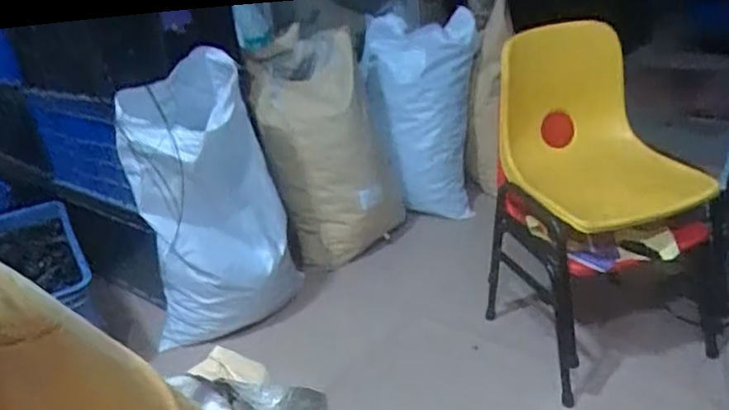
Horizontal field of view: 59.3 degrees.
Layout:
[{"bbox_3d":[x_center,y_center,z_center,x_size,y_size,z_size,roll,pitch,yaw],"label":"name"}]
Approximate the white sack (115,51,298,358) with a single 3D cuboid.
[{"bbox_3d":[-0.375,-0.030,1.583,0.321,0.571,0.400,-8,25,-4],"label":"white sack"}]

